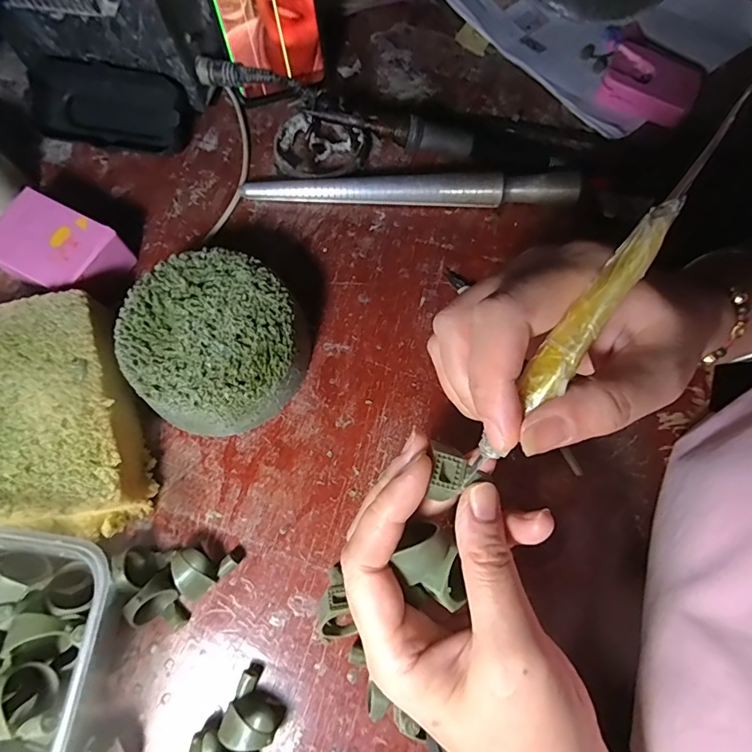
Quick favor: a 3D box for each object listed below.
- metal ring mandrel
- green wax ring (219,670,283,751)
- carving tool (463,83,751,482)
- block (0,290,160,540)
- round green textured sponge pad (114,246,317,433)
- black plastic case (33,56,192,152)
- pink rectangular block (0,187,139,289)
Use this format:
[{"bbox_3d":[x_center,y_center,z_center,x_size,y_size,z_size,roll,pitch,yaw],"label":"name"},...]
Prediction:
[{"bbox_3d":[0.027,-0.136,0.328,0.240,0.025,0.020,0,72,-2],"label":"metal ring mandrel"},{"bbox_3d":[-0.060,0.167,0.225,0.026,0.025,0.025,1,72,-2],"label":"green wax ring"},{"bbox_3d":[0.068,-0.017,0.151,0.010,0.017,0.139,32,113,8],"label":"carving tool"},{"bbox_3d":[-0.185,0.027,0.258,0.093,0.043,0.131,-15,74,-7],"label":"block"},{"bbox_3d":[-0.096,-0.020,0.276,0.102,0.044,0.099,1,72,-2],"label":"round green textured sponge pad"},{"bbox_3d":[-0.196,-0.198,0.334,0.119,0.052,0.027,8,28,-1],"label":"black plastic case"},{"bbox_3d":[-0.206,-0.079,0.298,0.080,0.035,0.054,26,73,6],"label":"pink rectangular block"}]

